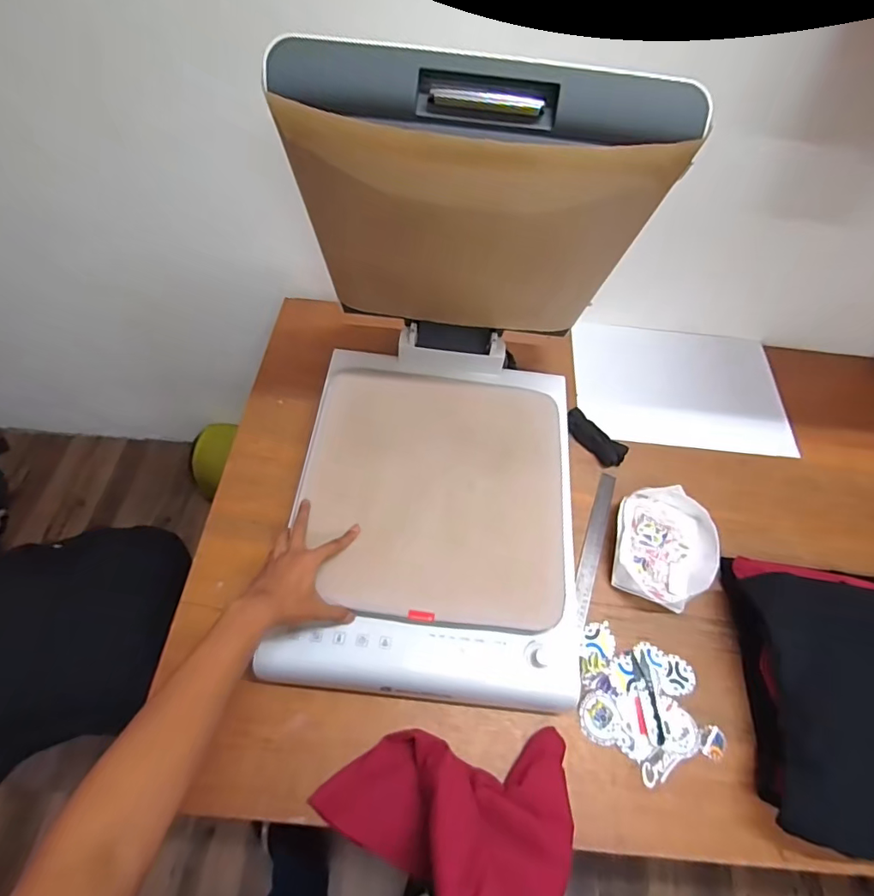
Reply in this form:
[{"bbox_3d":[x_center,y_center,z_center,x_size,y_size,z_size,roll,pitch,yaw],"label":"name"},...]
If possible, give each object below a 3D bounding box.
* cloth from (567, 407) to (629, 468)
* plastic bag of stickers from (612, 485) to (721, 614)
[{"bbox_3d":[0.288,-0.018,0.911,0.051,0.031,0.127,-33,68,-21],"label":"cloth"},{"bbox_3d":[0.365,0.157,0.806,0.161,0.043,0.205,11,60,2],"label":"plastic bag of stickers"}]

